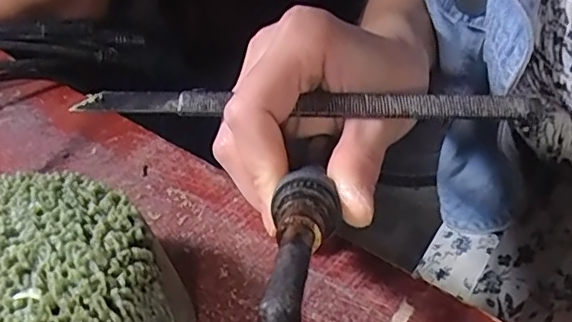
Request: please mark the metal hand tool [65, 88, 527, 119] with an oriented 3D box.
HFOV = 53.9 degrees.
[{"bbox_3d":[0.005,-0.020,0.203,0.161,0.006,0.008,1,37,3],"label":"metal hand tool"}]

